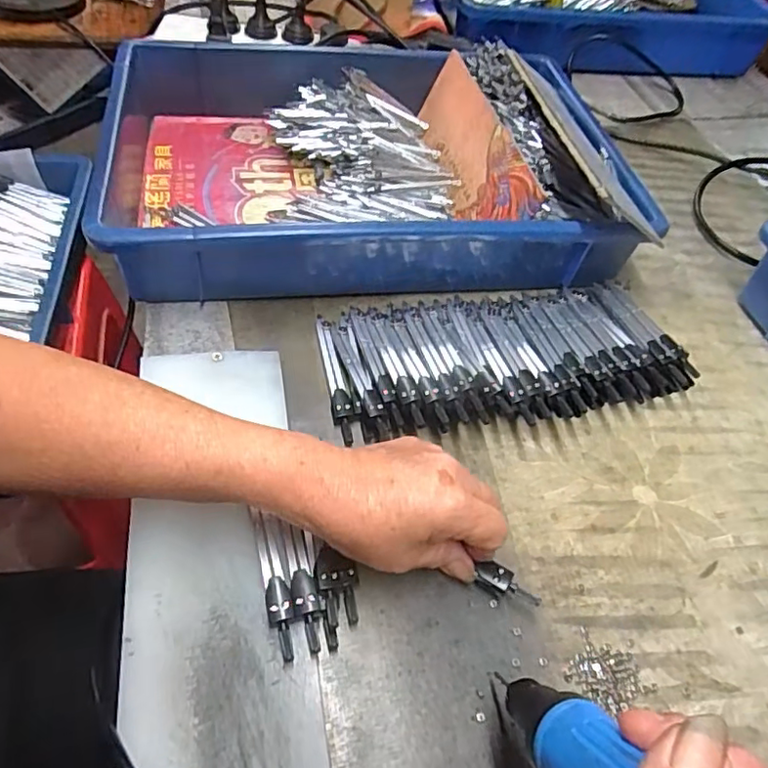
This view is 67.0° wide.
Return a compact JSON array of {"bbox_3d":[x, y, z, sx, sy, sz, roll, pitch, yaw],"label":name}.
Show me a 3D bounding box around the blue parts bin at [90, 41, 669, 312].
[{"bbox_3d":[-0.017,-0.198,0.522,0.427,0.098,0.283,-4,53,-11],"label":"blue parts bin"}]

